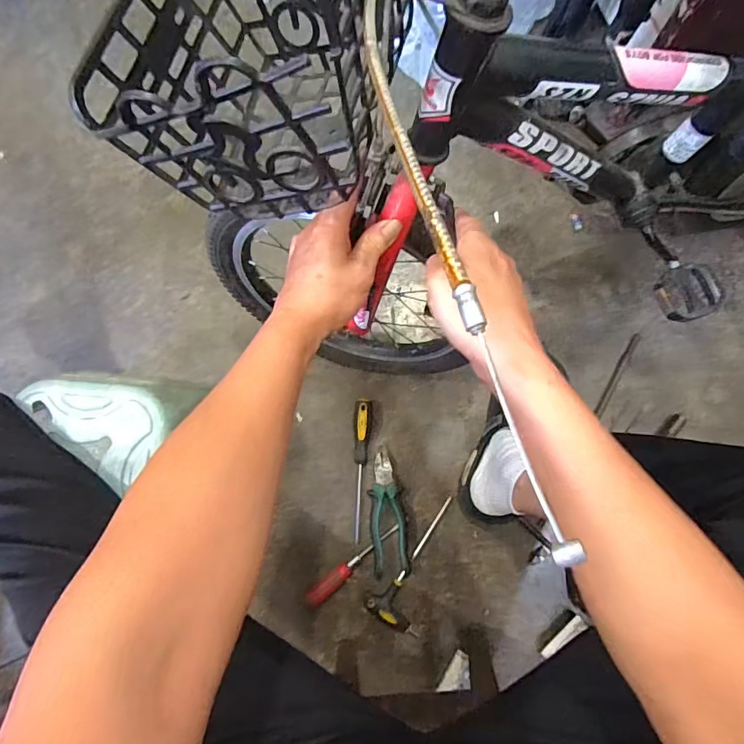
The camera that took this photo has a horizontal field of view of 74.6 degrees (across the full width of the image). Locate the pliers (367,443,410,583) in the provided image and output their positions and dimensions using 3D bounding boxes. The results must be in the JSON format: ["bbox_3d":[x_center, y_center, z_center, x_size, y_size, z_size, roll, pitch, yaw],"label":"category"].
[{"bbox_3d":[0.021,0.219,0.760,0.053,0.016,0.187,-7,81,0],"label":"pliers"}]

